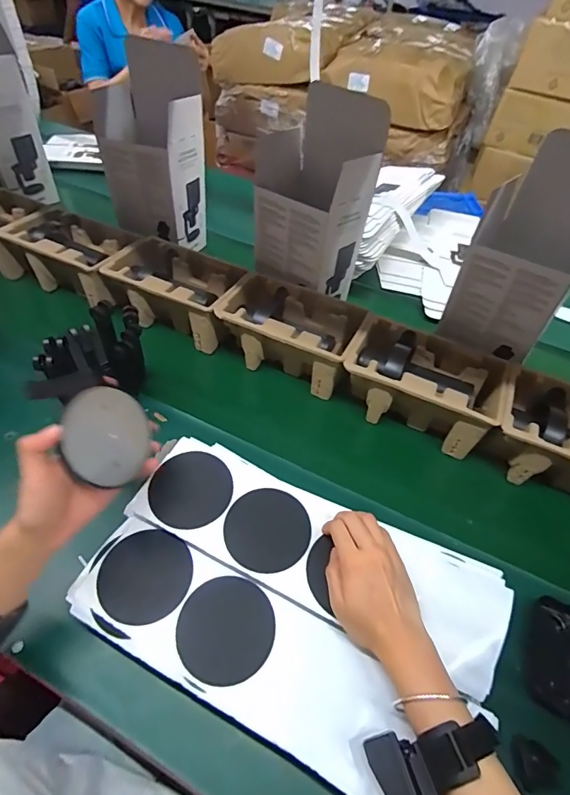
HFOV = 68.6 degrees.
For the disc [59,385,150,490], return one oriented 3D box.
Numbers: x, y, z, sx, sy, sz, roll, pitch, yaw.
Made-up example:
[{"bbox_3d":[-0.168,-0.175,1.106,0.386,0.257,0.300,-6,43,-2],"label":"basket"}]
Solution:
[{"bbox_3d":[-0.170,0.036,0.406,0.007,0.091,0.092,-14,2,29],"label":"disc"}]

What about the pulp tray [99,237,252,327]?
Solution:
[{"bbox_3d":[-0.192,-0.186,0.771,0.227,0.118,0.136,22,51,16],"label":"pulp tray"}]

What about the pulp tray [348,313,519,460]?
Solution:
[{"bbox_3d":[0.212,-0.014,0.656,0.228,0.114,0.142,24,51,18],"label":"pulp tray"}]

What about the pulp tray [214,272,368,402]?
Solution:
[{"bbox_3d":[0.013,-0.102,0.716,0.230,0.117,0.140,21,50,16],"label":"pulp tray"}]

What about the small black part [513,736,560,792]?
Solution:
[{"bbox_3d":[0.235,0.342,0.390,0.034,0.012,0.037,4,48,1],"label":"small black part"}]

